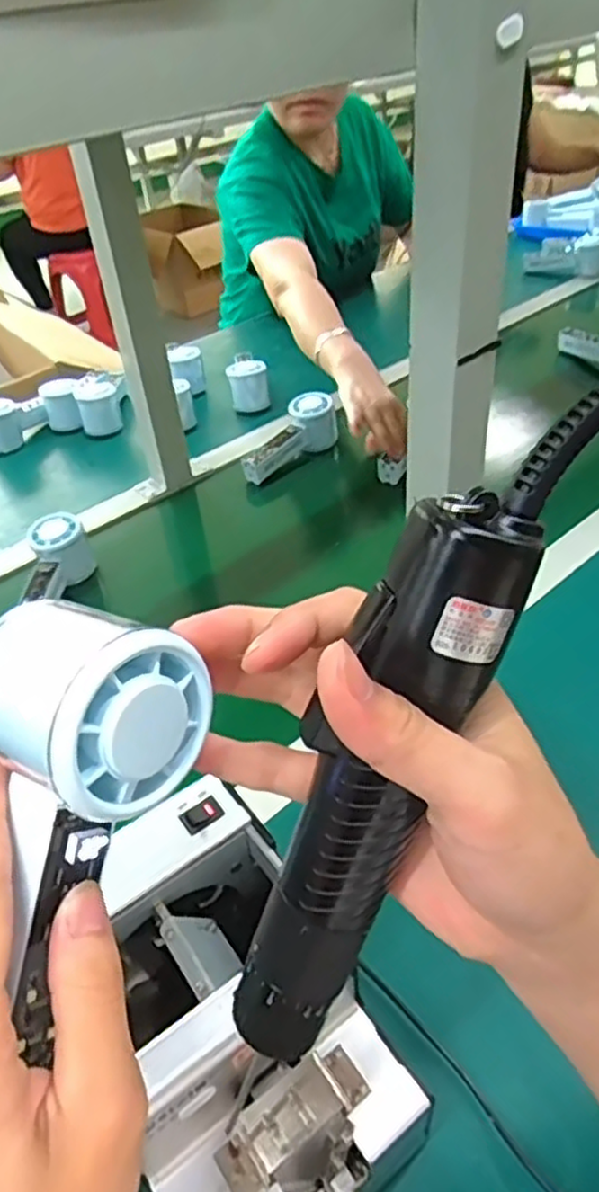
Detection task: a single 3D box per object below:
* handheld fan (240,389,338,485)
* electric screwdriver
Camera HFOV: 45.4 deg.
[{"bbox_3d":[-0.010,-0.200,0.918,0.056,0.069,0.141,21,48,27],"label":"handheld fan"},{"bbox_3d":[0.019,0.063,0.219,0.032,0.193,0.034,-3,30,-46],"label":"electric screwdriver"}]

